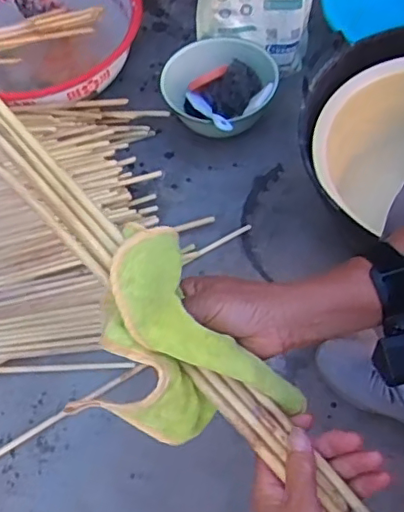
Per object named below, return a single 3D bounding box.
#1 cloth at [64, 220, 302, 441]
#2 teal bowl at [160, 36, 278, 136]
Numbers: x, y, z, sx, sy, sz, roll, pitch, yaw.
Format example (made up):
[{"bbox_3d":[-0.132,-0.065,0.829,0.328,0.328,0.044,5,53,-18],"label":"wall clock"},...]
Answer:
[{"bbox_3d":[-0.002,0.067,0.443,0.162,0.088,0.133,17,65,10],"label":"cloth"},{"bbox_3d":[0.040,-0.285,1.036,0.175,0.104,0.190,-3,61,5],"label":"teal bowl"}]

